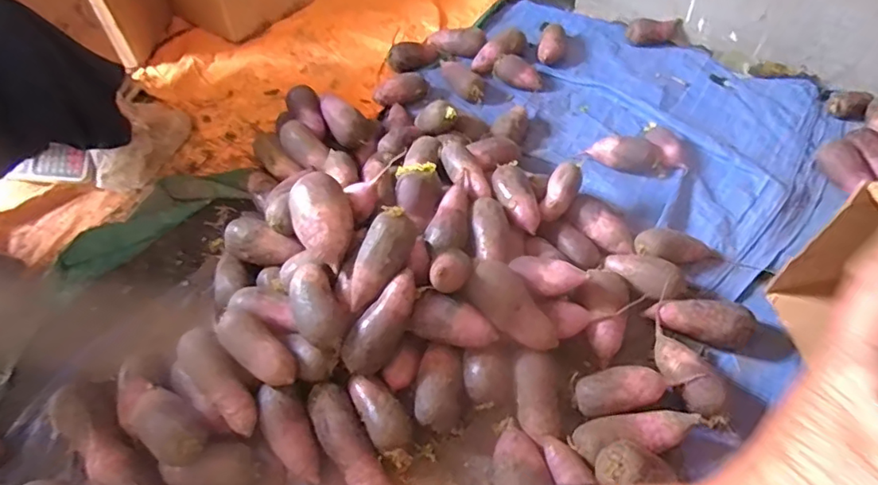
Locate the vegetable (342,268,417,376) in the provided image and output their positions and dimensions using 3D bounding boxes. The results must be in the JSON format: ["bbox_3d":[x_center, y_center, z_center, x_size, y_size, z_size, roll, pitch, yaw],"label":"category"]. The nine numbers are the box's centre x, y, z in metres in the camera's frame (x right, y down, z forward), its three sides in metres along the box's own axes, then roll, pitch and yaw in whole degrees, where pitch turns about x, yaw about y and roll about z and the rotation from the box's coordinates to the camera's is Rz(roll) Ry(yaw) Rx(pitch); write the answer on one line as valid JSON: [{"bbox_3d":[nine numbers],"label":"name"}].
[{"bbox_3d":[-0.085,0.123,0.830,0.063,0.061,0.168,31,88,24],"label":"vegetable"}]

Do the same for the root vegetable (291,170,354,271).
[{"bbox_3d":[-0.189,-0.042,0.873,0.088,0.079,0.145,-18,53,-11],"label":"root vegetable"}]

